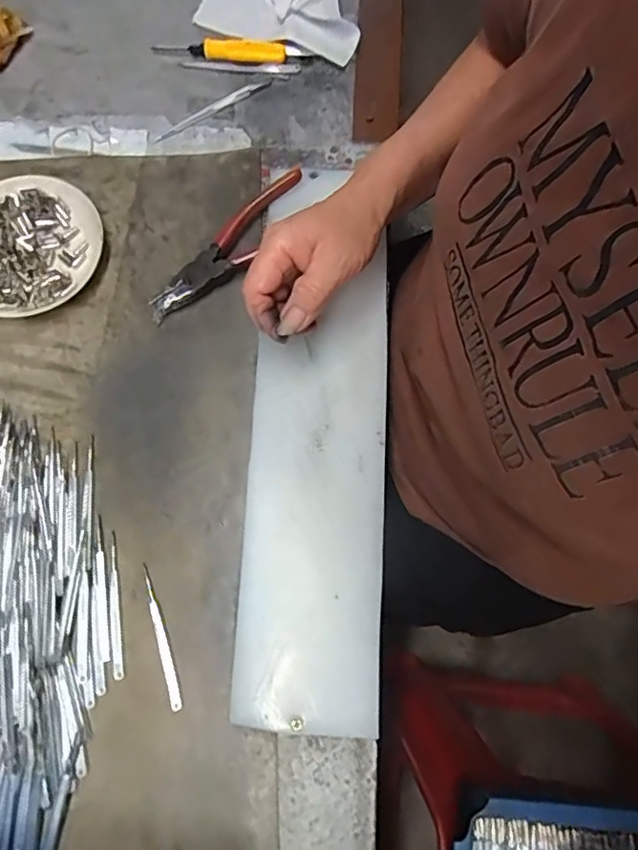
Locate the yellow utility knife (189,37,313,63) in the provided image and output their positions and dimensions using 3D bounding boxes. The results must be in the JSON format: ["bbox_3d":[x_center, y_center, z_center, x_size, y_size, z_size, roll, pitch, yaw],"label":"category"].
[{"bbox_3d":[-0.060,-0.319,0.467,0.101,0.010,0.017,6,75,2],"label":"yellow utility knife"}]

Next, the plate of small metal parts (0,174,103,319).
[{"bbox_3d":[-0.229,-0.141,0.429,0.108,0.020,0.119,10,75,4],"label":"plate of small metal parts"}]

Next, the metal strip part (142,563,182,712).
[{"bbox_3d":[-0.105,0.139,0.363,0.007,0.004,0.092,-19,75,-4],"label":"metal strip part"}]

